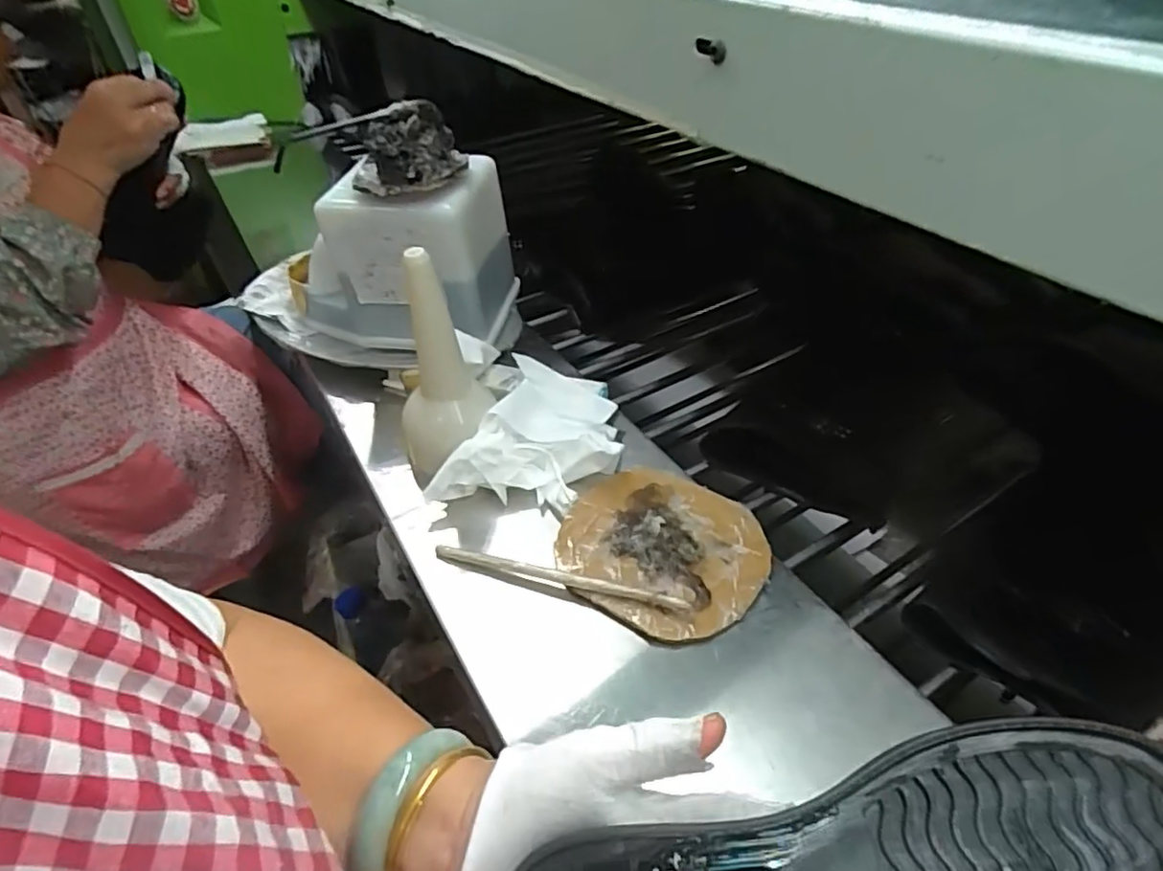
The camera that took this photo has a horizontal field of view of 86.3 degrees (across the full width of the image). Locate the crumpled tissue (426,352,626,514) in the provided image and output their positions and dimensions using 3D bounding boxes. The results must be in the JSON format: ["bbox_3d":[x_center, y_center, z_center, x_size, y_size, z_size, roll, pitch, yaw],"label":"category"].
[{"bbox_3d":[-0.031,0.000,0.550,0.126,0.045,0.180,14,45,17],"label":"crumpled tissue"}]

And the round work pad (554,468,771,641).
[{"bbox_3d":[0.062,0.083,0.481,0.156,0.016,0.143,-2,43,1],"label":"round work pad"}]

